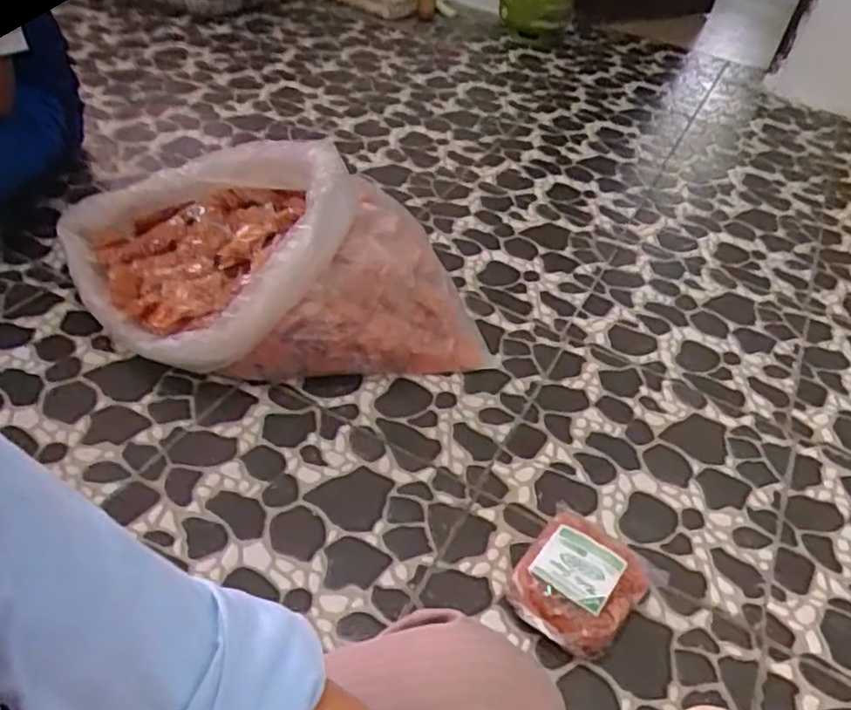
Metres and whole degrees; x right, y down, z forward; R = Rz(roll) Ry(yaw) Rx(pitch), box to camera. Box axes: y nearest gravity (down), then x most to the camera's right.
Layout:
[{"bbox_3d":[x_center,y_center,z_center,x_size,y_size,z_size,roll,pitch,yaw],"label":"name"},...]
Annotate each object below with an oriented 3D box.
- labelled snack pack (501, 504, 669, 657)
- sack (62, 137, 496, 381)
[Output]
[{"bbox_3d":[0.193,0.285,0.853,0.147,0.067,0.159,31,47,22],"label":"labelled snack pack"},{"bbox_3d":[-0.231,-0.142,1.117,0.655,0.260,0.340,-2,44,-11],"label":"sack"}]

